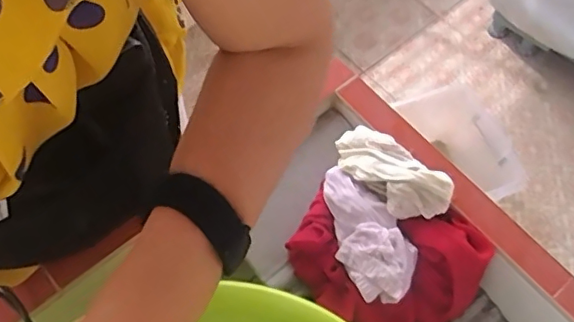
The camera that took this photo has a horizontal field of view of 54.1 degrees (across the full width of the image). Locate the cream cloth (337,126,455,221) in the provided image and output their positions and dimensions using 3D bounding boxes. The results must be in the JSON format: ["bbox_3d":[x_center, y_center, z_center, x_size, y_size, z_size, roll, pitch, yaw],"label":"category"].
[{"bbox_3d":[0.101,0.009,0.550,0.056,0.030,0.122,-37,67,-18],"label":"cream cloth"}]

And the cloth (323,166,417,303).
[{"bbox_3d":[0.075,0.070,0.550,0.064,0.030,0.134,-28,65,-14],"label":"cloth"}]

